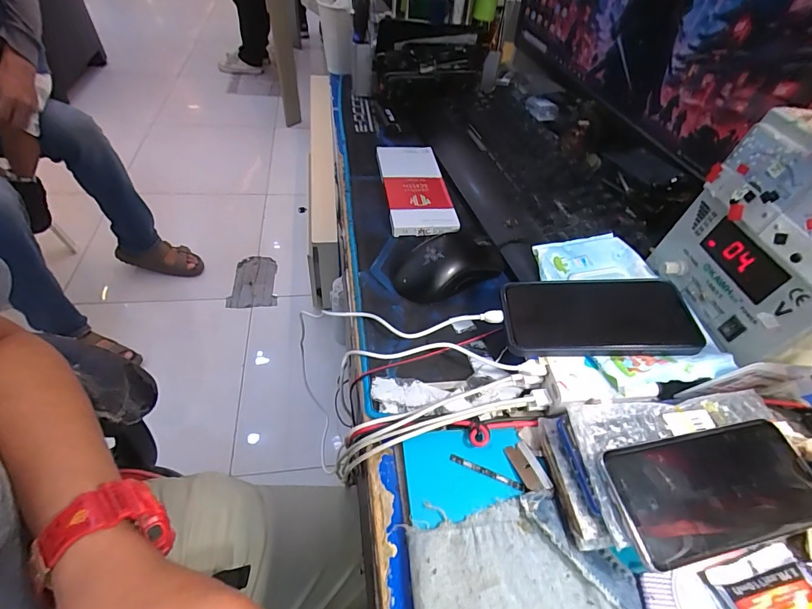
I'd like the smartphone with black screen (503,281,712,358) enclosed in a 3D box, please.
[{"bbox_3d":[0.167,0.008,0.358,0.156,0.011,0.080,0,51,5],"label":"smartphone with black screen"}]

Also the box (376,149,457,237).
[{"bbox_3d":[0.011,-0.158,0.533,0.080,0.011,0.187,-3,51,-10],"label":"box"}]

